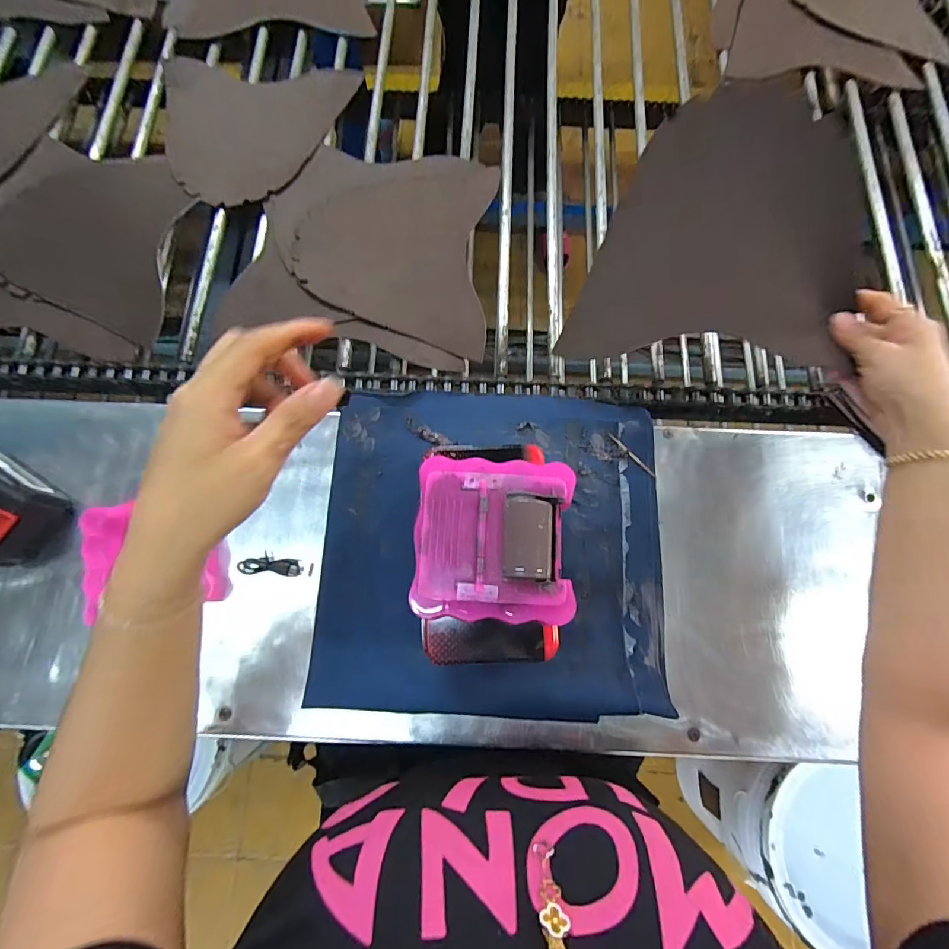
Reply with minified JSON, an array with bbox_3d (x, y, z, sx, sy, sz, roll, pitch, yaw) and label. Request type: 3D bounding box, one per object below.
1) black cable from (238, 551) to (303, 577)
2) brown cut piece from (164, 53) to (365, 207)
[{"bbox_3d":[-0.188,0.082,0.424,0.058,0.015,0.020,3,75,0],"label":"black cable"},{"bbox_3d":[-0.285,-0.433,0.583,0.239,0.014,0.231,4,75,0],"label":"brown cut piece"}]

